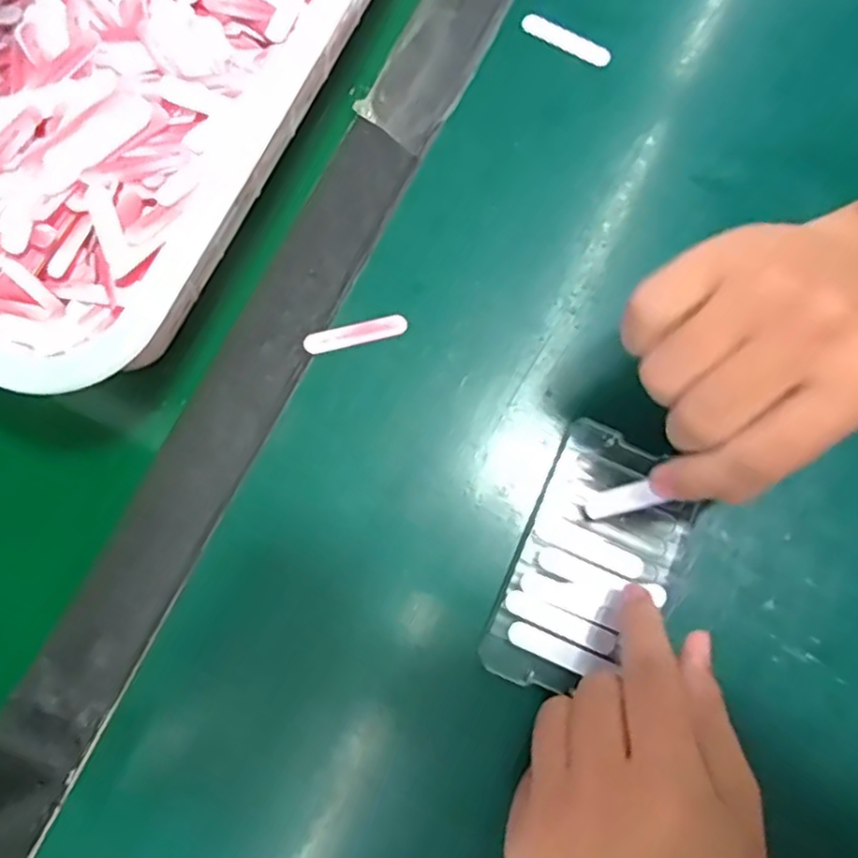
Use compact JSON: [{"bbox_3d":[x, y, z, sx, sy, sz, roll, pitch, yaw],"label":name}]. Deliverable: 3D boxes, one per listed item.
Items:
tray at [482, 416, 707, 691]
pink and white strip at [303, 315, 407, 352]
[{"bbox_3d":[0.075,0.061,0.308,0.066,0.009,0.118,24,79,6],"label":"tray"},{"bbox_3d":[-0.036,-0.048,0.339,0.051,0.004,0.012,-14,78,-2],"label":"pink and white strip"}]

